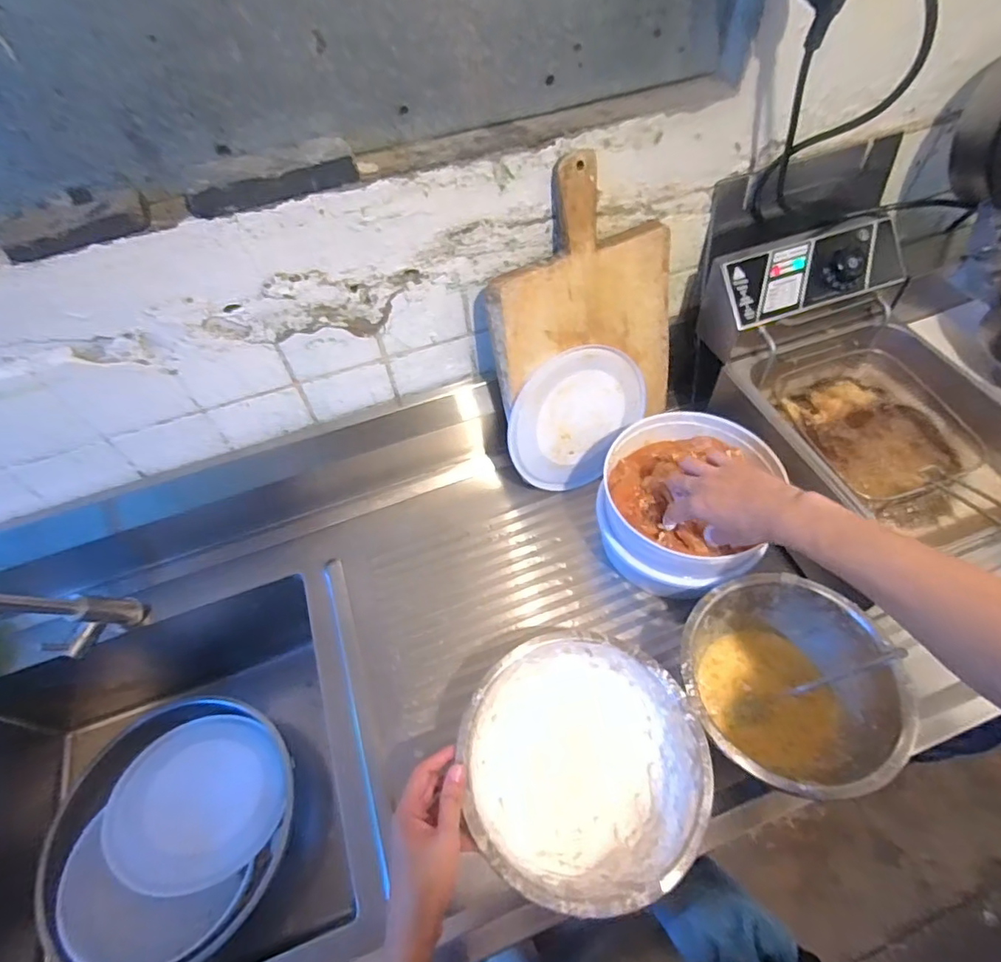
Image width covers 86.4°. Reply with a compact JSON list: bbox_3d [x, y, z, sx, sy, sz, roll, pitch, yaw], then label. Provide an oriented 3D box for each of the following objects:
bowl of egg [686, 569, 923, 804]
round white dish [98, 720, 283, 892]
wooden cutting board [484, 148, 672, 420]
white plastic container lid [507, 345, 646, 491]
[{"bbox_3d":[0.293,0.216,0.567,0.199,0.097,0.202,-2,55,2],"label":"bowl of egg"},{"bbox_3d":[-0.394,0.417,0.701,0.198,0.022,0.198,-9,61,-22],"label":"round white dish"},{"bbox_3d":[0.109,-0.205,0.667,0.247,0.344,0.020,-22,42,-12],"label":"wooden cutting board"},{"bbox_3d":[0.103,-0.086,0.731,0.201,0.184,0.010,-52,35,9],"label":"white plastic container lid"}]

